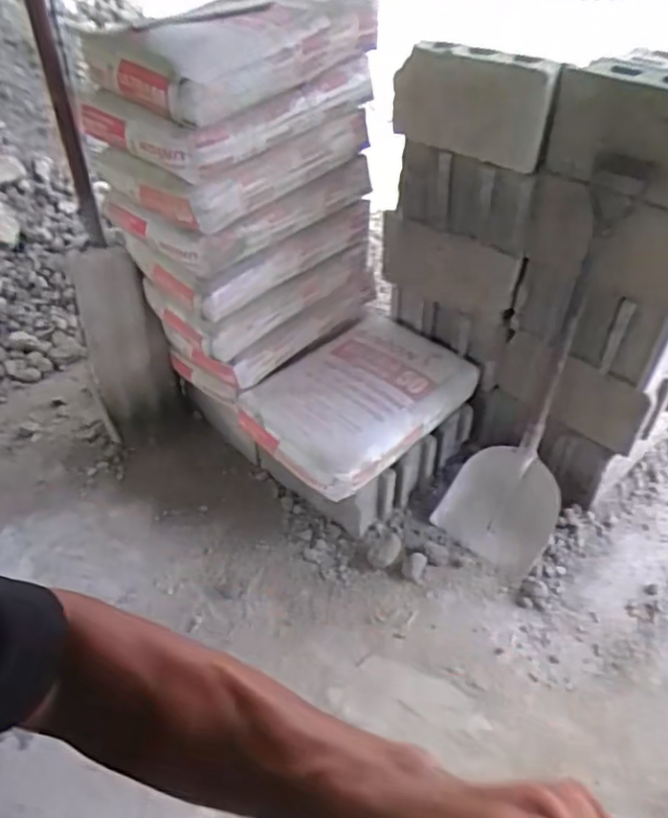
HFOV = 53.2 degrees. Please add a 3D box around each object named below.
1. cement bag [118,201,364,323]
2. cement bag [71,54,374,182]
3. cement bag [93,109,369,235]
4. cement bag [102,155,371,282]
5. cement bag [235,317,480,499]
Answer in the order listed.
[{"bbox_3d":[-0.196,-0.427,1.708,0.326,0.130,0.556,34,51,31],"label":"cement bag"},{"bbox_3d":[-0.233,-0.678,1.476,0.401,0.111,0.515,30,49,28],"label":"cement bag"},{"bbox_3d":[-0.229,-0.593,1.540,0.363,0.139,0.535,30,49,28],"label":"cement bag"},{"bbox_3d":[-0.221,-0.524,1.643,0.390,0.142,0.524,30,49,28],"label":"cement bag"},{"bbox_3d":[0.080,-0.037,1.746,0.601,0.118,0.385,-33,52,-32],"label":"cement bag"}]

